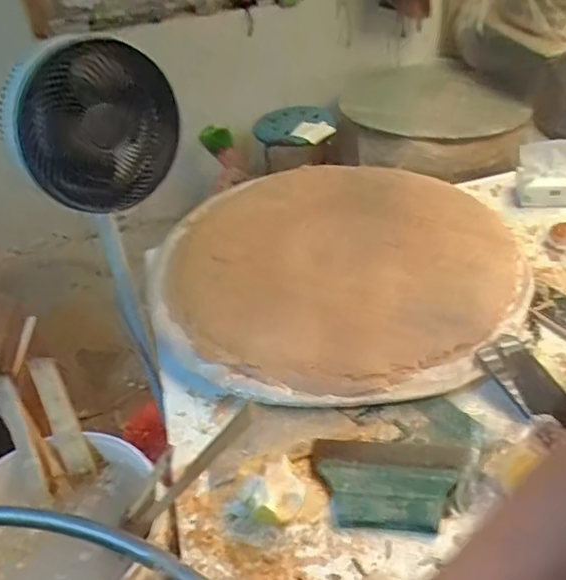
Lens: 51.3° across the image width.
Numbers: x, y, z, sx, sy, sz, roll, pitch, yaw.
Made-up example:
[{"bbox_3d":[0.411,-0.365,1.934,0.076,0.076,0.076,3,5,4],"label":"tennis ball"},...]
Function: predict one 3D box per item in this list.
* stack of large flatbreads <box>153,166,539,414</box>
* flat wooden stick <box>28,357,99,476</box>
[{"bbox_3d":[0.104,-0.076,1.077,0.633,0.049,0.634,1,40,10],"label":"stack of large flatbreads"},{"bbox_3d":[-0.316,0.182,0.842,0.038,0.177,0.013,-22,5,-20],"label":"flat wooden stick"}]

